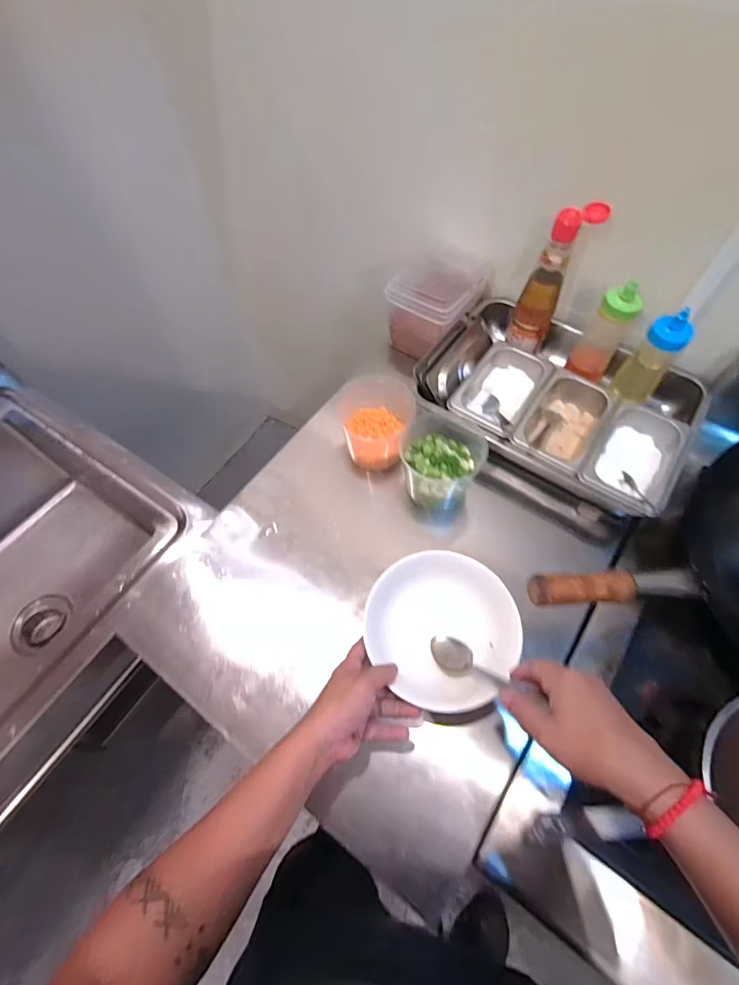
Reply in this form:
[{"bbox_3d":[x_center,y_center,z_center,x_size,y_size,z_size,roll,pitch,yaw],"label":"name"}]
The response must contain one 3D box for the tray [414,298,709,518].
[{"bbox_3d":[0.298,-0.158,0.689,0.383,0.070,0.308,29,66,15],"label":"tray"}]

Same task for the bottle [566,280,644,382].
[{"bbox_3d":[0.357,-0.243,0.649,0.055,0.163,0.062,31,66,16],"label":"bottle"}]

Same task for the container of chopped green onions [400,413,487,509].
[{"bbox_3d":[0.105,-0.036,0.631,0.103,0.112,0.108,0,61,1],"label":"container of chopped green onions"}]

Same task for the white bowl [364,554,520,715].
[{"bbox_3d":[0.085,0.161,0.507,0.174,0.053,0.166,0,61,1],"label":"white bowl"}]

